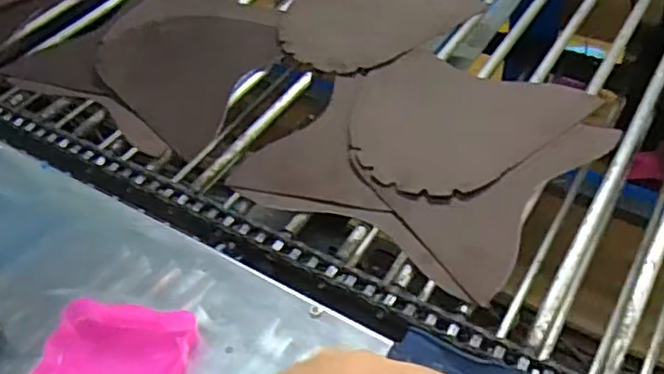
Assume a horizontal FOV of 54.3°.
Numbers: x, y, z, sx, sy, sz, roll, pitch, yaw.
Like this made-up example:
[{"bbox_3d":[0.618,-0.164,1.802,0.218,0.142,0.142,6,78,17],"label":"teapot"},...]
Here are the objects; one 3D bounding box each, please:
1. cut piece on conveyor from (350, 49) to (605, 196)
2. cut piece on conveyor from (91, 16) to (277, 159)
[{"bbox_3d":[0.127,-0.084,0.686,0.244,0.014,0.198,-32,53,-21],"label":"cut piece on conveyor"},{"bbox_3d":[-0.191,-0.138,0.766,0.215,0.012,0.217,17,52,20],"label":"cut piece on conveyor"}]

